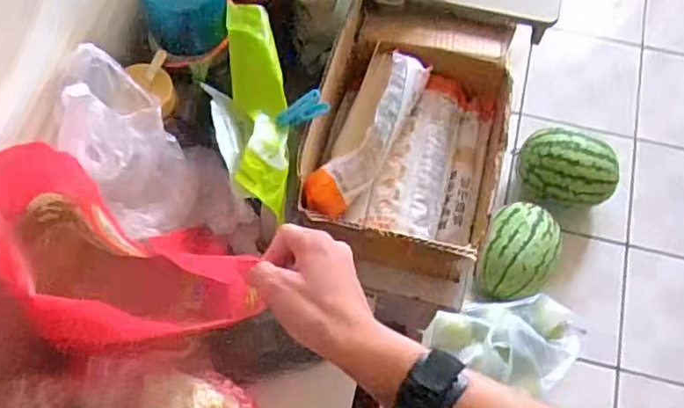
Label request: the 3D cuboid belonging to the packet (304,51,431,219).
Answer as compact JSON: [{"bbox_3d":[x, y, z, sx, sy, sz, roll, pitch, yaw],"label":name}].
[{"bbox_3d":[0.032,-0.090,0.763,0.080,0.056,0.236,33,86,11],"label":"packet"}]

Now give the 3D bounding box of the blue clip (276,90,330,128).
[{"bbox_3d":[-0.040,-0.097,0.635,0.059,0.030,0.019,-31,72,-13],"label":"blue clip"}]

